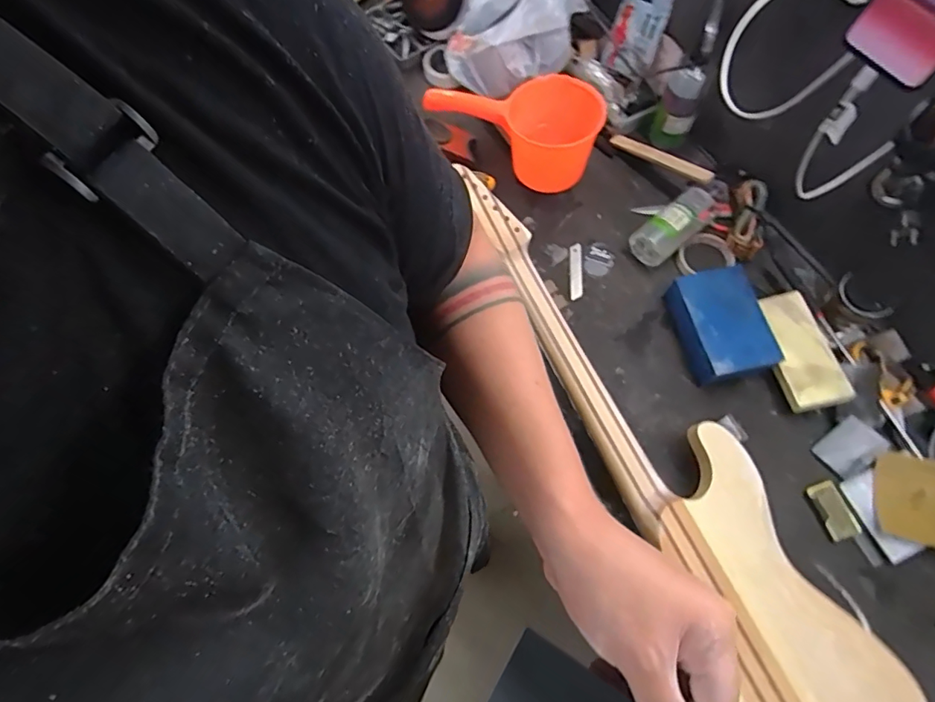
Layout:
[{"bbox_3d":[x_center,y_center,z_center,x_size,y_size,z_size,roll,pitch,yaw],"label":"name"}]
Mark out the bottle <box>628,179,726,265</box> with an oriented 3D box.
[{"bbox_3d":[0.348,-0.215,0.814,0.174,0.063,0.060,-38,72,-12],"label":"bottle"}]

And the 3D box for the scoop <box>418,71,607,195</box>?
[{"bbox_3d":[0.093,-0.384,0.868,0.266,0.125,0.128,17,70,9],"label":"scoop"}]

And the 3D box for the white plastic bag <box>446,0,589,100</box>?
[{"bbox_3d":[0.089,-0.630,0.888,0.227,0.193,0.246,9,69,6],"label":"white plastic bag"}]

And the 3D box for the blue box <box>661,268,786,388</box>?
[{"bbox_3d":[0.379,-0.040,0.750,0.111,0.058,0.165,-13,69,-3],"label":"blue box"}]

